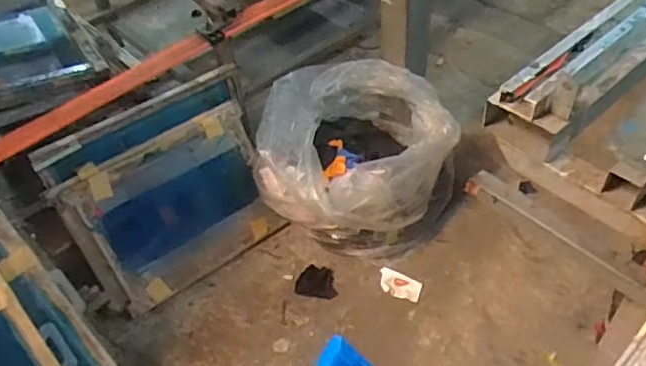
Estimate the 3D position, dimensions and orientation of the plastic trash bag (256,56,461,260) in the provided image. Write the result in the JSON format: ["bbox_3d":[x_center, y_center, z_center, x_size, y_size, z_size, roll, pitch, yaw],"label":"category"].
[{"bbox_3d":[0.097,-0.073,1.703,0.554,0.345,0.461,-5,47,-2],"label":"plastic trash bag"}]

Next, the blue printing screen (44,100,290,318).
[{"bbox_3d":[-0.395,0.068,1.636,0.546,0.411,0.047,-30,18,-20],"label":"blue printing screen"}]

